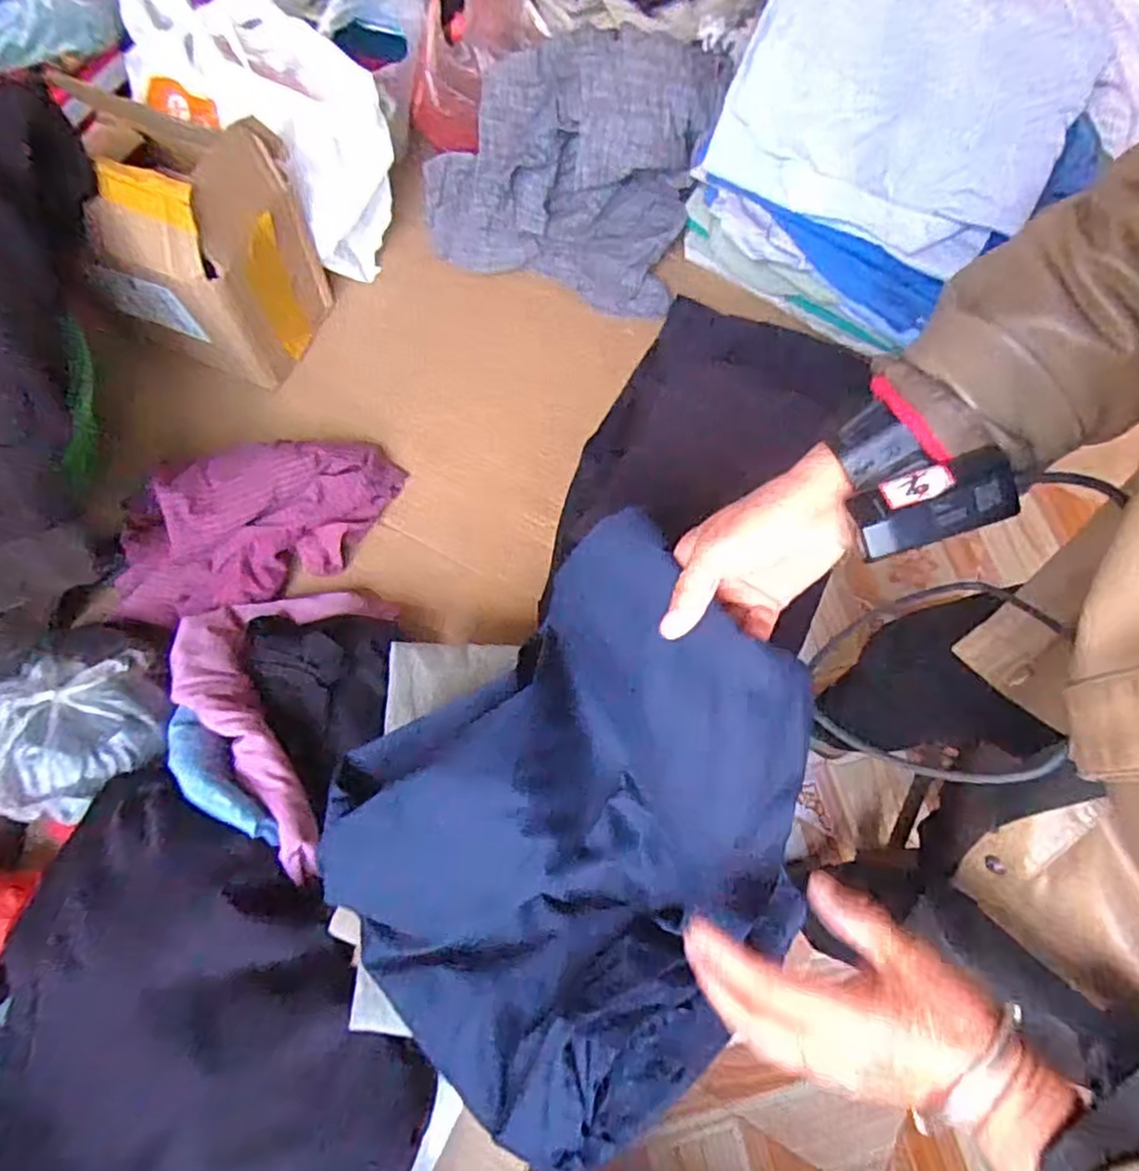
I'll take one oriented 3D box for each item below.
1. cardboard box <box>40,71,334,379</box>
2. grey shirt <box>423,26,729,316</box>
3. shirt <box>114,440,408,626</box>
[{"bbox_3d":[-0.373,-0.340,0.695,0.195,0.221,0.158,21,71,6],"label":"cardboard box"},{"bbox_3d":[-0.010,-0.488,0.785,0.299,0.175,0.273,14,71,3],"label":"grey shirt"},{"bbox_3d":[-0.294,-0.062,0.661,0.272,0.095,0.134,-20,72,-8],"label":"shirt"}]

